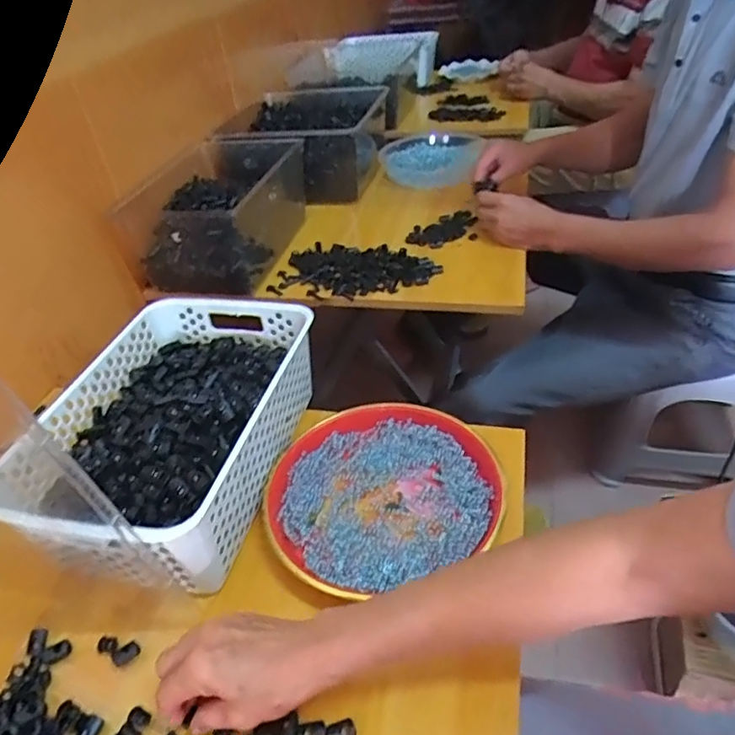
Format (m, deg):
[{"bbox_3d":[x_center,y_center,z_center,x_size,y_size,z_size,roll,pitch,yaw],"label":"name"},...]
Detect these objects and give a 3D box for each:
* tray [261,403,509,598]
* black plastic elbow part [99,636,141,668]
[{"bbox_3d":[0.014,0.114,0.534,0.218,0.023,0.191,-20,42,-15],"label":"tray"},{"bbox_3d":[-0.199,0.225,0.450,0.036,0.009,0.019,19,47,28],"label":"black plastic elbow part"}]

